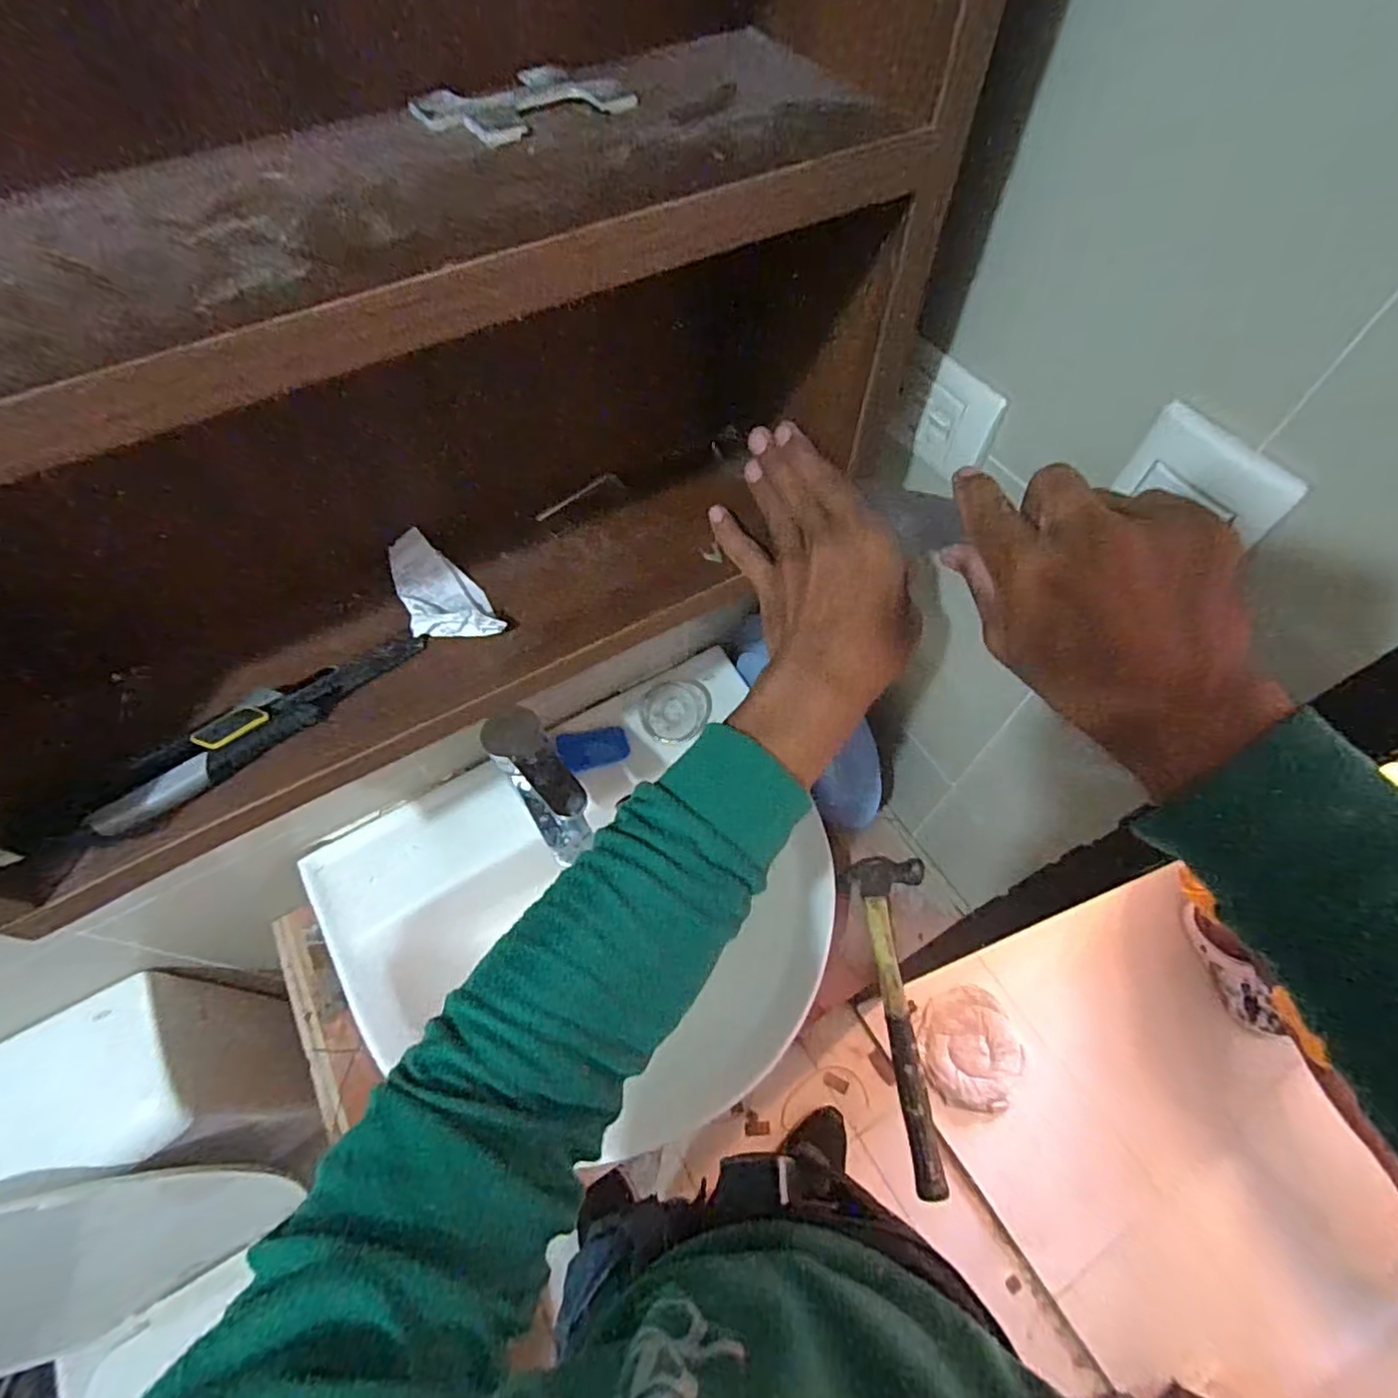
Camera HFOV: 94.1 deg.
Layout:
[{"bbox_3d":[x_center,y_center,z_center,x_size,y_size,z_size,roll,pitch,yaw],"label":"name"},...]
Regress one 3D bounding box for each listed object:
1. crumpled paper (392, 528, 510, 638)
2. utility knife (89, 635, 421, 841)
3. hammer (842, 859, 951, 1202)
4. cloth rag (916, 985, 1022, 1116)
[{"bbox_3d":[-0.156,-0.065,0.391,0.044,0.018,0.088,-29,63,-15],"label":"crumpled paper"},{"bbox_3d":[-0.230,0.008,0.346,0.168,0.029,0.025,-40,67,-20],"label":"utility knife"},{"bbox_3d":[0.187,0.301,0.636,0.081,0.036,0.293,4,59,3],"label":"hammer"},{"bbox_3d":[0.515,0.660,1.239,0.185,0.037,0.209,28,63,16],"label":"cloth rag"}]

